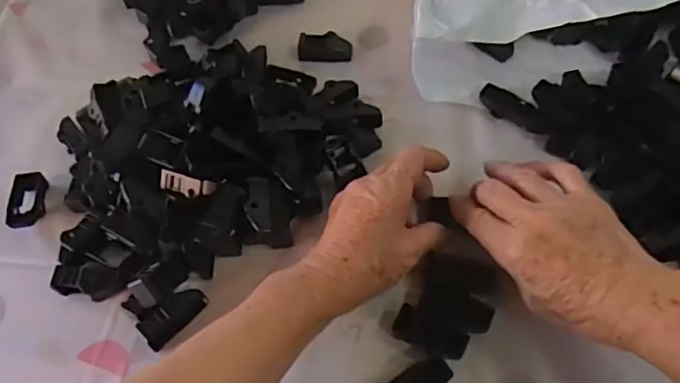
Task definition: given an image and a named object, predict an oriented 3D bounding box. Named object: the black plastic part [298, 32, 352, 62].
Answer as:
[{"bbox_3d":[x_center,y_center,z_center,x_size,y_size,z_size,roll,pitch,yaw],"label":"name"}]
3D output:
[{"bbox_3d":[-0.014,-0.135,0.565,0.049,0.019,0.024,-1,60,3],"label":"black plastic part"}]

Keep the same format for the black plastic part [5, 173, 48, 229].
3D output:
[{"bbox_3d":[-0.255,0.008,0.486,0.024,0.016,0.050,-5,60,1],"label":"black plastic part"}]

